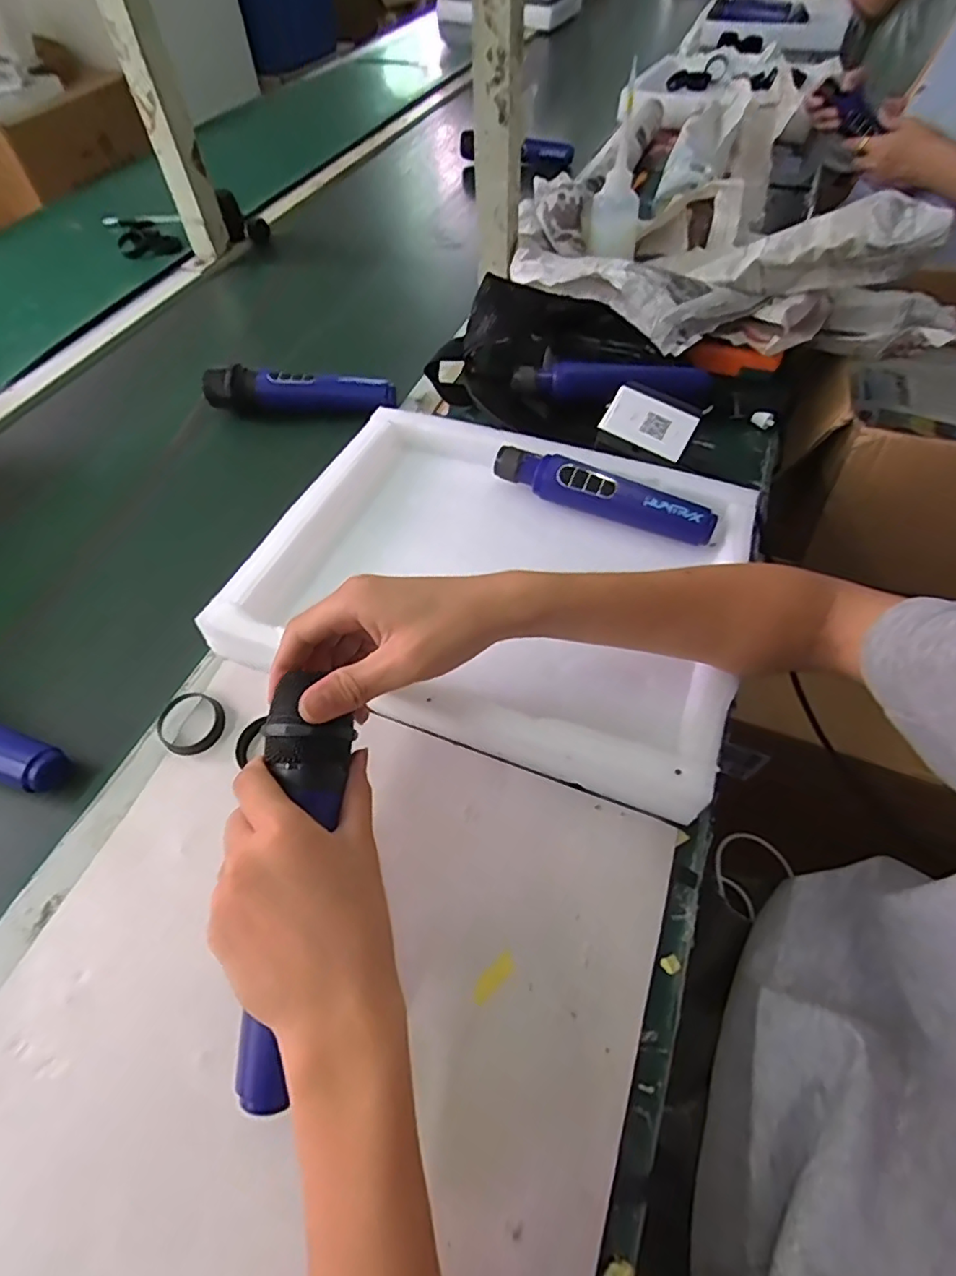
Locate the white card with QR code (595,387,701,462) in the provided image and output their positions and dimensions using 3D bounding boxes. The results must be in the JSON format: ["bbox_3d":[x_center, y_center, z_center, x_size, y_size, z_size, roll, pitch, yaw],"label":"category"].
[{"bbox_3d":[0.158,-0.199,0.530,0.080,0.010,0.049,30,85,9],"label":"white card with QR code"}]

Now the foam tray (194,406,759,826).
[{"bbox_3d":[0.019,-0.049,0.455,0.349,0.071,0.292,15,59,11],"label":"foam tray"}]

